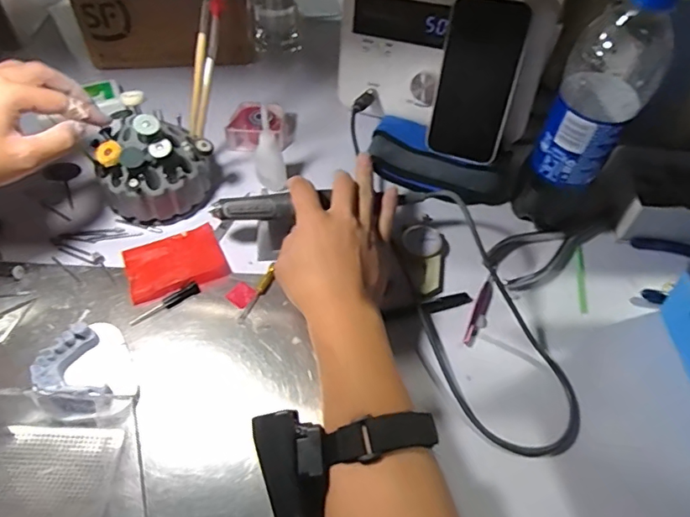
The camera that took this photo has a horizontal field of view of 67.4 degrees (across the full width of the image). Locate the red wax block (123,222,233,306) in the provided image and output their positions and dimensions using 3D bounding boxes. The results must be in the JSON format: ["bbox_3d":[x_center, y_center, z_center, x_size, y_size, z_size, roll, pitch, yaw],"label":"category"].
[{"bbox_3d":[-0.159,0.000,0.479,0.086,0.015,0.070,-20,57,-15],"label":"red wax block"}]

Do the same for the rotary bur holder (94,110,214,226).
[{"bbox_3d":[-0.185,-0.095,0.496,0.111,0.099,0.083,-9,55,-8],"label":"rotary bur holder"}]

